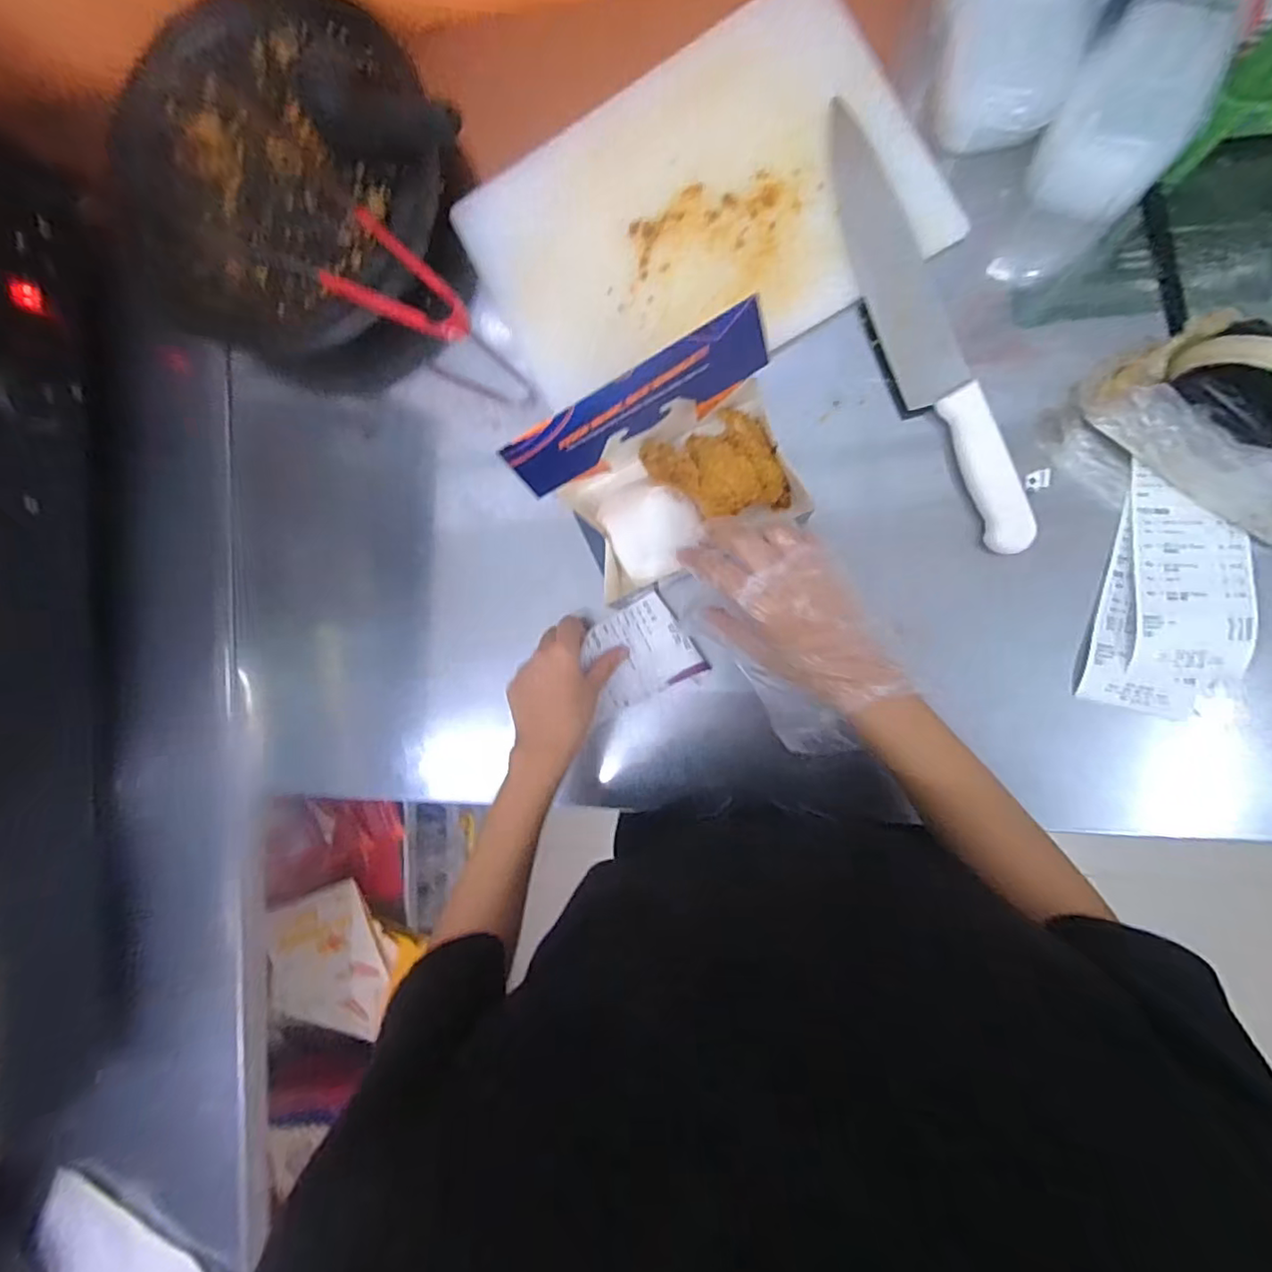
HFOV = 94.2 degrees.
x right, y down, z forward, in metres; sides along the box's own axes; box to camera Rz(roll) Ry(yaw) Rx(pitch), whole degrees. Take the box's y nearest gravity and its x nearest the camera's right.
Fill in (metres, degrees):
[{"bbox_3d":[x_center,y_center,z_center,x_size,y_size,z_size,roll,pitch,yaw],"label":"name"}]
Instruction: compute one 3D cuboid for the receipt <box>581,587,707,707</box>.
[{"bbox_3d":[0.002,0.010,0.499,0.081,0.017,0.075,-31,86,9],"label":"receipt"}]

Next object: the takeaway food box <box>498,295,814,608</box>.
[{"bbox_3d":[0.027,-0.108,0.415,0.172,0.146,0.107,-25,87,9],"label":"takeaway food box"}]

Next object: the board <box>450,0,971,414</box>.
[{"bbox_3d":[0.042,-0.340,0.483,0.348,0.009,0.246,-26,87,9],"label":"board"}]

